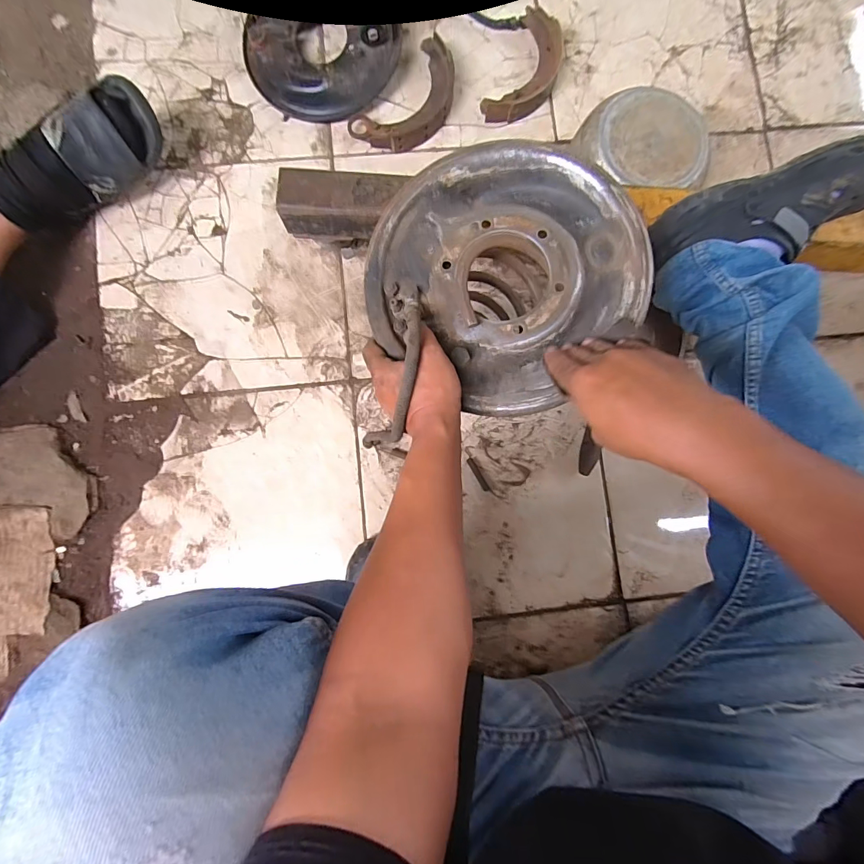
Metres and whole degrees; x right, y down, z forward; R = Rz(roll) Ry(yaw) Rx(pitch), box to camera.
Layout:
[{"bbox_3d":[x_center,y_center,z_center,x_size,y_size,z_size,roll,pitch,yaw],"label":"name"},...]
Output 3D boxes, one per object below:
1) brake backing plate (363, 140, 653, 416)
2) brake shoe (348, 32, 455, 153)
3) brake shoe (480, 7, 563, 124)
[{"bbox_3d":[0.065,-0.160,0.404,0.247,0.053,0.242,0,87,-3],"label":"brake backing plate"},{"bbox_3d":[-0.035,-0.571,0.725,0.121,0.034,0.220,43,83,1],"label":"brake shoe"},{"bbox_3d":[0.171,-0.640,0.740,0.100,0.033,0.219,25,86,-1],"label":"brake shoe"}]

